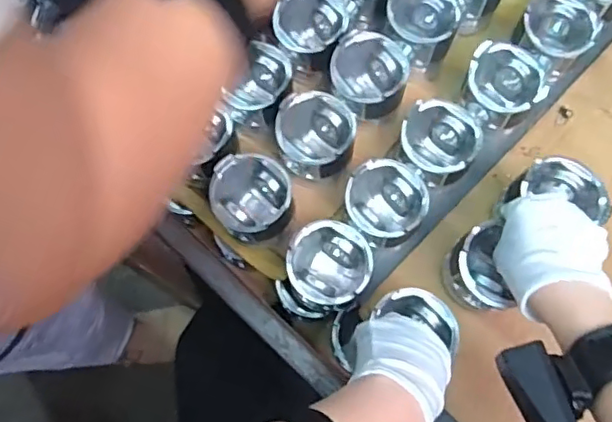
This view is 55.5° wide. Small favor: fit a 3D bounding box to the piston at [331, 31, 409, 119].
[{"bbox_3d":[0.070,-0.145,0.655,0.082,0.075,0.075,0,70,1],"label":"piston"}]

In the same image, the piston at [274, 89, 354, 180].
[{"bbox_3d":[0.010,-0.083,0.641,0.081,0.073,0.081,0,70,1],"label":"piston"}]

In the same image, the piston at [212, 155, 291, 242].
[{"bbox_3d":[-0.057,-0.011,0.622,0.083,0.067,0.084,-32,73,-10],"label":"piston"}]

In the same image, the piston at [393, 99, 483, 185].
[{"bbox_3d":[0.144,-0.072,0.637,0.080,0.057,0.077,0,70,1],"label":"piston"}]

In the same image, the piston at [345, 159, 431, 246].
[{"bbox_3d":[0.084,-0.006,0.621,0.081,0.062,0.086,0,70,1],"label":"piston"}]

